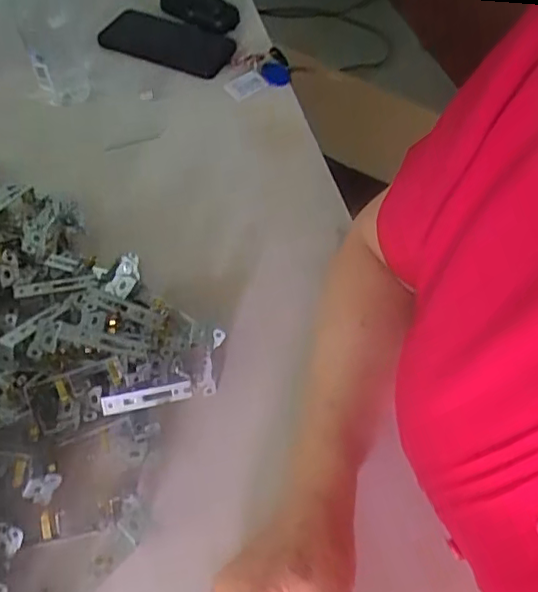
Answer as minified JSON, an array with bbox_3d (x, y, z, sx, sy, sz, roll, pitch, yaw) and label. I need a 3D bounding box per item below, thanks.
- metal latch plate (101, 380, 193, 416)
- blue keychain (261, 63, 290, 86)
[{"bbox_3d":[-0.093,0.077,0.439,0.066,0.016,0.007,-12,19,-9],"label":"metal latch plate"},{"bbox_3d":[0.009,-0.276,0.710,0.043,0.007,0.038,6,59,-25],"label":"blue keychain"}]

